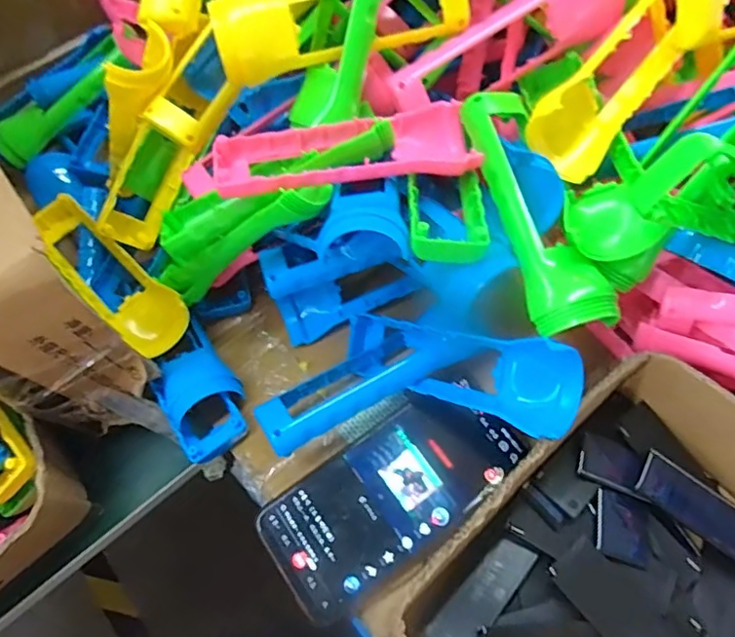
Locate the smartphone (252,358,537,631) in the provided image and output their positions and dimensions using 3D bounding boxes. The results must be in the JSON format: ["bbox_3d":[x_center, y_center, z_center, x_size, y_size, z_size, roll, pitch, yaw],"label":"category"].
[{"bbox_3d":[0.019,0.103,0.347,0.172,0.007,0.077,-37,69,-15],"label":"smartphone"}]

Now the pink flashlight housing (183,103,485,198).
[{"bbox_3d":[-0.020,-0.099,0.336,0.165,0.024,0.051,-7,64,-2],"label":"pink flashlight housing"}]

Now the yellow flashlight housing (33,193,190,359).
[{"bbox_3d":[-0.186,-0.034,0.391,0.150,0.028,0.043,40,72,18],"label":"yellow flashlight housing"}]

